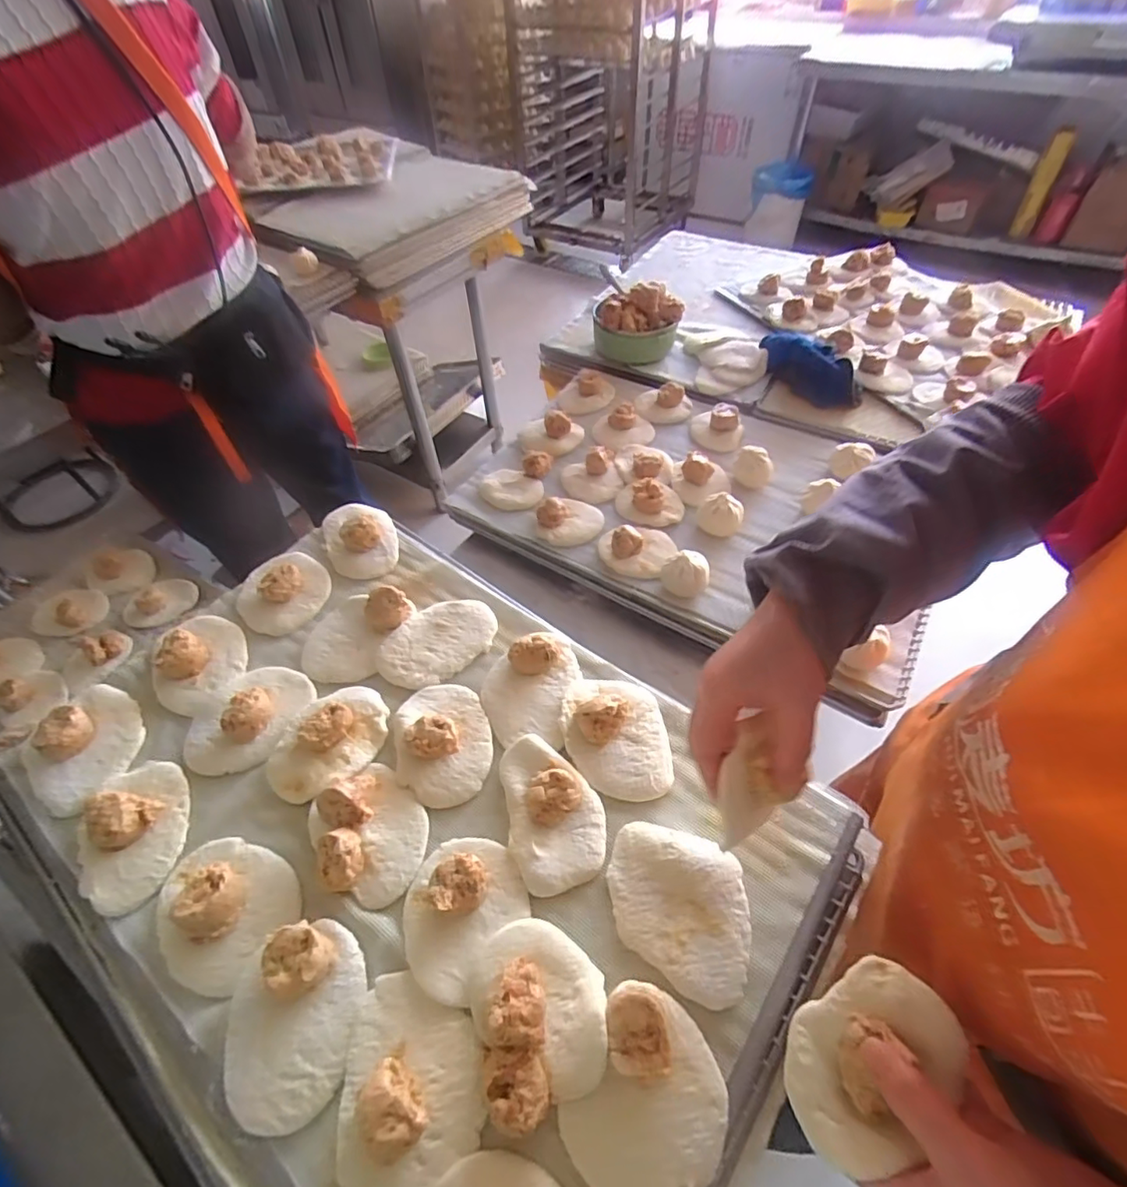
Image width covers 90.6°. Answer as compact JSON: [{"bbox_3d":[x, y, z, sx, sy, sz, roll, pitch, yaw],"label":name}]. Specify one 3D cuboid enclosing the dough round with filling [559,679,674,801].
[{"bbox_3d":[0.043,0.111,0.455,0.082,0.031,0.105,-9,51,-5],"label":"dough round with filling"}]

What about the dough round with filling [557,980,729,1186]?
[{"bbox_3d":[0.050,0.288,0.316,0.083,0.029,0.096,26,56,21],"label":"dough round with filling"}]

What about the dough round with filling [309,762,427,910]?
[{"bbox_3d":[-0.146,0.173,0.411,0.093,0.035,0.078,35,60,26],"label":"dough round with filling"}]

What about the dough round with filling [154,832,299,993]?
[{"bbox_3d":[-0.243,0.214,0.388,0.096,0.031,0.084,31,58,24],"label":"dough round with filling"}]

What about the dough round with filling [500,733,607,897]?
[{"bbox_3d":[-0.008,0.158,0.419,0.069,0.022,0.111,-10,51,-6],"label":"dough round with filling"}]

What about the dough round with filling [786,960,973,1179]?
[{"bbox_3d":[0.172,0.261,0.314,0.101,0.026,0.067,-39,45,-3],"label":"dough round with filling"}]

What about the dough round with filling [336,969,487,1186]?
[{"bbox_3d":[-0.090,0.284,0.322,0.081,0.040,0.111,-6,51,-2],"label":"dough round with filling"}]

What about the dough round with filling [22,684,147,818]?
[{"bbox_3d":[-0.410,0.122,0.468,0.096,0.032,0.089,-1,51,1],"label":"dough round with filling"}]

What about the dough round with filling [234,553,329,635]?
[{"bbox_3d":[-0.289,-0.006,0.570,0.090,0.029,0.085,-1,51,1],"label":"dough round with filling"}]

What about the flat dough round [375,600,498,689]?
[{"bbox_3d":[-0.119,0.045,0.530,0.112,0.008,0.077,-36,58,-24],"label":"flat dough round"}]

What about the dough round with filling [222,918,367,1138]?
[{"bbox_3d":[-0.170,0.262,0.345,0.079,0.028,0.102,3,51,5],"label":"dough round with filling"}]

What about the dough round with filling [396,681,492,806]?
[{"bbox_3d":[-0.101,0.118,0.461,0.075,0.025,0.104,-12,52,-8],"label":"dough round with filling"}]

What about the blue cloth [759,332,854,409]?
[{"bbox_3d":[0.373,-0.351,0.855,0.082,0.042,0.181,-31,57,-21],"label":"blue cloth"}]

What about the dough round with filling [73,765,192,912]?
[{"bbox_3d":[-0.332,0.175,0.422,0.074,0.033,0.113,-26,55,-18],"label":"dough round with filling"}]

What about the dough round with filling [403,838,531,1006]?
[{"bbox_3d":[-0.073,0.212,0.380,0.079,0.027,0.090,32,59,25],"label":"dough round with filling"}]

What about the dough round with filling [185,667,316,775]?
[{"bbox_3d":[-0.275,0.104,0.481,0.081,0.027,0.104,25,56,21],"label":"dough round with filling"}]

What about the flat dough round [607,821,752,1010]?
[{"bbox_3d":[0.078,0.213,0.383,0.097,0.011,0.094,12,53,12],"label":"flat dough round"}]

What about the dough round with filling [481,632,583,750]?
[{"bbox_3d":[-0.027,0.079,0.484,0.086,0.028,0.102,-10,51,-6],"label":"dough round with filling"}]

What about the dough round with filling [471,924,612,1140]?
[{"bbox_3d":[-0.016,0.253,0.342,0.078,0.027,0.095,-16,52,-11],"label":"dough round with filling"}]

